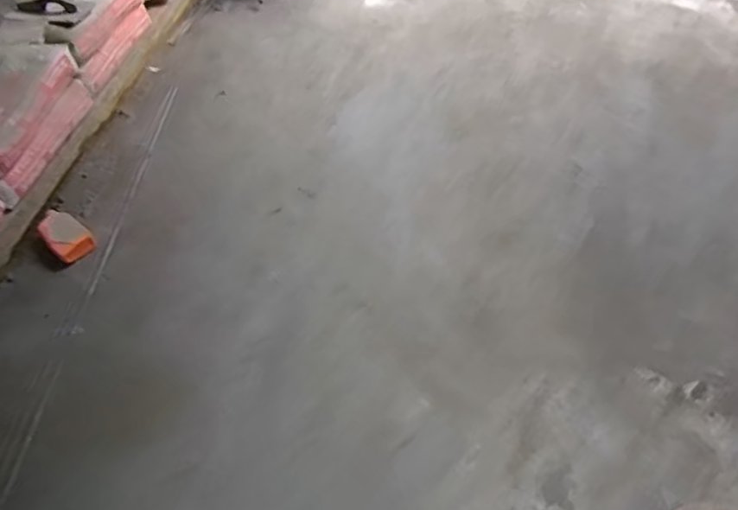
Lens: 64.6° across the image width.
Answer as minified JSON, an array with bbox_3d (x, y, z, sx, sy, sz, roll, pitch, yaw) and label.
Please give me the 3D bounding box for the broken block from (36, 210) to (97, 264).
[{"bbox_3d":[-0.906,-0.061,1.737,0.192,0.067,0.112,36,62,28],"label":"broken block"}]

